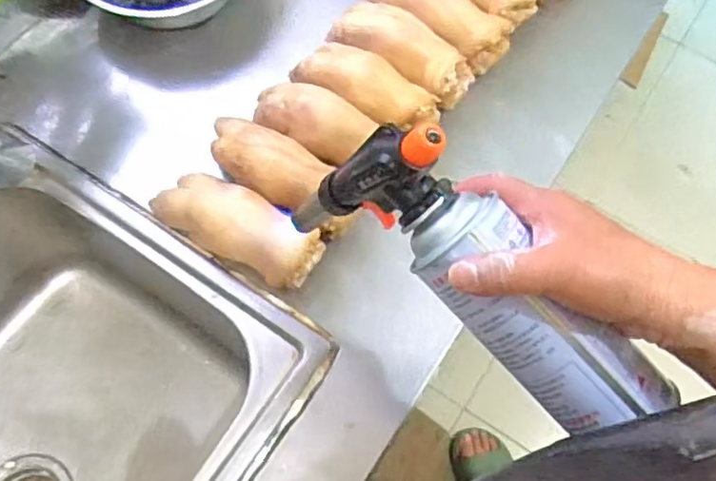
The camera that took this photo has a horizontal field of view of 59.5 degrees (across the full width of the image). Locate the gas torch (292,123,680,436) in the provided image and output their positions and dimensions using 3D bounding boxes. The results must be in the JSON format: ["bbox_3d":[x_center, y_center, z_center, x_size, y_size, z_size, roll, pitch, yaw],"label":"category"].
[{"bbox_3d":[0.073,0.023,0.362,0.230,0.106,0.061,43,73,9],"label":"gas torch"}]

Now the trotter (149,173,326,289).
[{"bbox_3d":[-0.114,-0.020,0.576,0.175,0.054,0.065,31,71,12],"label":"trotter"}]

